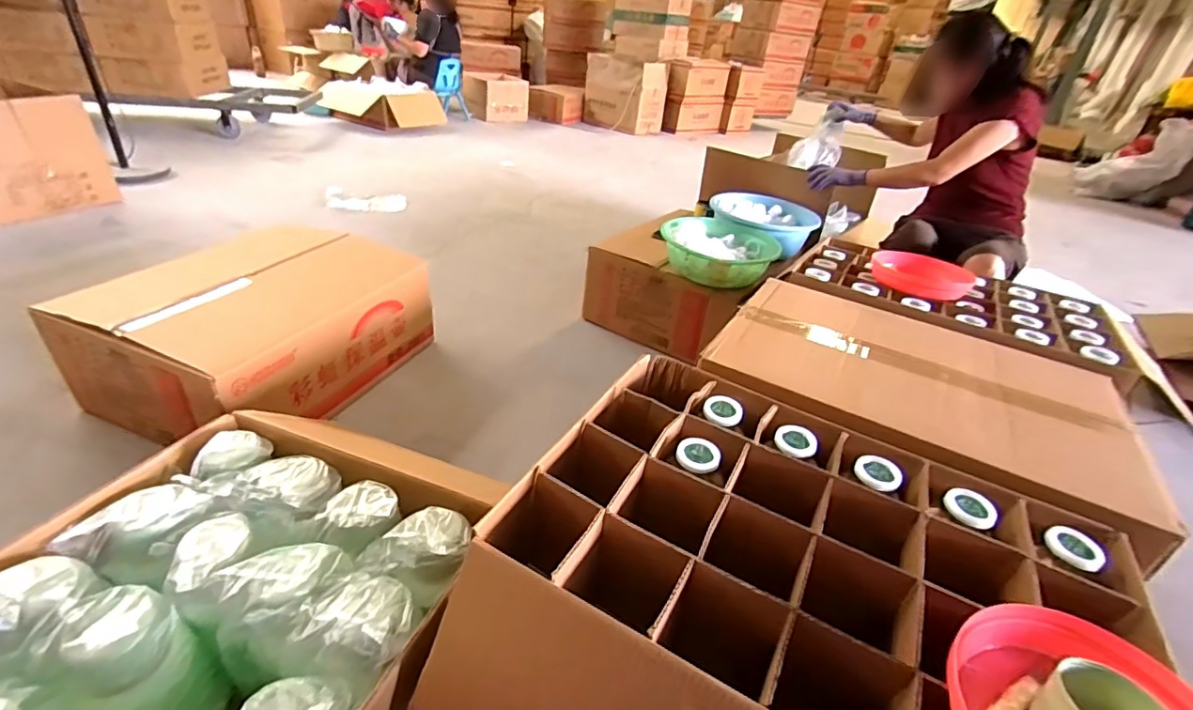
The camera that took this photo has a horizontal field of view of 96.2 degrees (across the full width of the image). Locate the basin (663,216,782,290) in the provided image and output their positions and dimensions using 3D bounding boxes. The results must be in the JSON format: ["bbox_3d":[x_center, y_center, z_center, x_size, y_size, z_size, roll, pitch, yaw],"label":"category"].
[{"bbox_3d":[0.396,-0.342,1.752,0.368,0.102,0.374,5,33,-3],"label":"basin"}]

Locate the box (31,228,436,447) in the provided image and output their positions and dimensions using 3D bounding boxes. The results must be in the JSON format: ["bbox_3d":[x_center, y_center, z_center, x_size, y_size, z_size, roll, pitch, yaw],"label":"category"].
[{"bbox_3d":[-0.785,-0.077,1.318,0.473,0.269,0.667,13,33,10],"label":"box"}]

